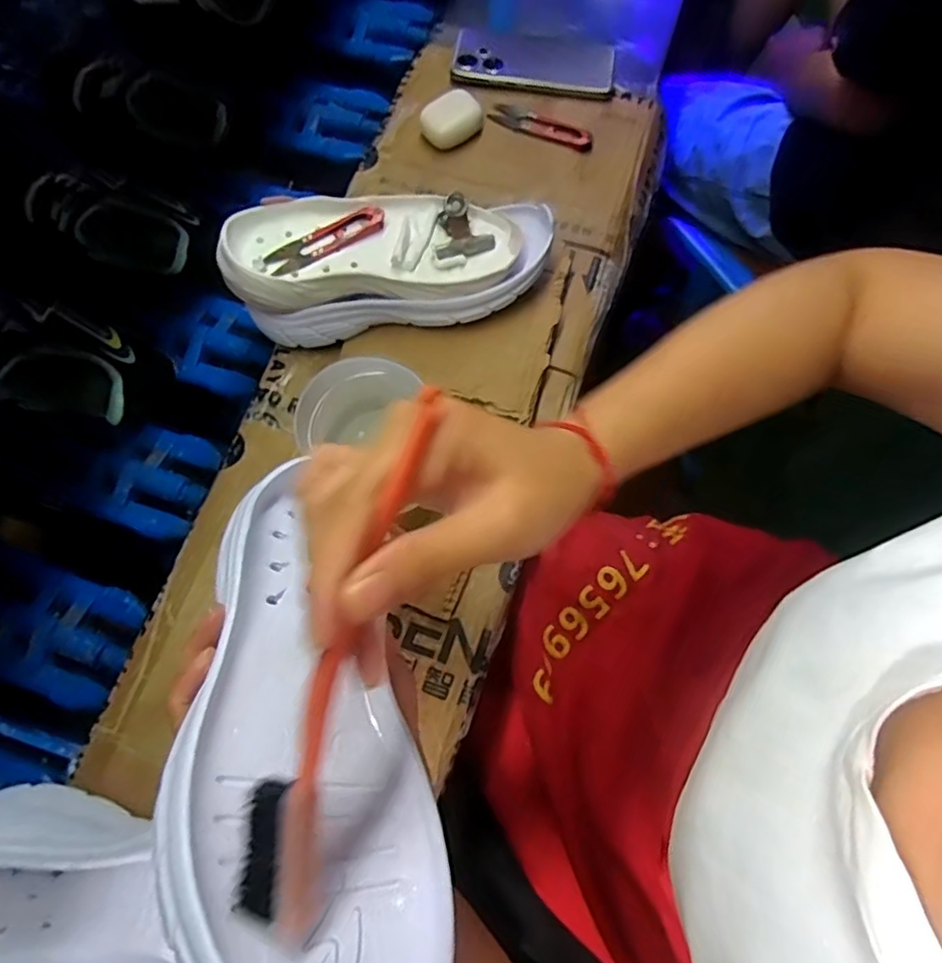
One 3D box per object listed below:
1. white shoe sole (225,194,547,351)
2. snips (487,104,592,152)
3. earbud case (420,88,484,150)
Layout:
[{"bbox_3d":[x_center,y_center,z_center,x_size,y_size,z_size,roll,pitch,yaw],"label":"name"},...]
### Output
[{"bbox_3d":[-0.060,-0.177,0.499,0.254,0.081,0.102,-10,74,-4],"label":"white shoe sole"},{"bbox_3d":[0.069,-0.347,0.592,0.101,0.007,0.026,23,74,6],"label":"snips"},{"bbox_3d":[-0.018,-0.343,0.577,0.051,0.028,0.038,-37,77,-11],"label":"earbud case"}]

